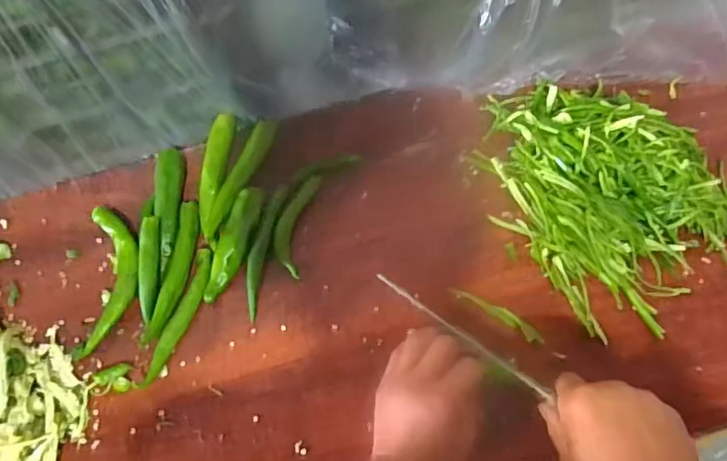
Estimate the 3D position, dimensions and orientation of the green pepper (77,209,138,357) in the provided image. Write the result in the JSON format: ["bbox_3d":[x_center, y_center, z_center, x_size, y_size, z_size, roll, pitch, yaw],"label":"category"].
[{"bbox_3d":[-0.228,0.043,0.500,0.048,0.020,0.134,-3,70,1],"label":"green pepper"}]

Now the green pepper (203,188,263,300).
[{"bbox_3d":[-0.121,0.012,0.504,0.027,0.018,0.108,17,71,8],"label":"green pepper"}]

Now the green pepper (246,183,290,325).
[{"bbox_3d":[-0.093,0.017,0.505,0.019,0.014,0.124,12,71,7],"label":"green pepper"}]

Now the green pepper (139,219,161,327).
[{"bbox_3d":[-0.190,0.033,0.485,0.017,0.018,0.089,-4,70,1],"label":"green pepper"}]

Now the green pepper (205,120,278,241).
[{"bbox_3d":[-0.118,-0.052,0.532,0.021,0.011,0.133,21,72,10],"label":"green pepper"}]

